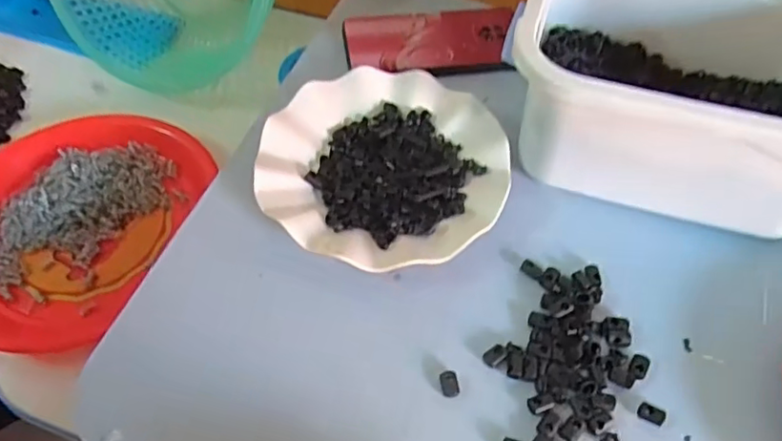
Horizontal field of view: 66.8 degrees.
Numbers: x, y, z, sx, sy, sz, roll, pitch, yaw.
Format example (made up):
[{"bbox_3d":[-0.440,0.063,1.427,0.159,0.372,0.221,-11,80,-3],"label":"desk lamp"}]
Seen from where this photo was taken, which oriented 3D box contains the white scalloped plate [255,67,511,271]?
[{"bbox_3d":[-0.007,-0.041,0.455,0.178,0.029,0.177,-1,56,1],"label":"white scalloped plate"}]

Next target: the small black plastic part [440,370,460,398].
[{"bbox_3d":[0.037,0.101,0.369,0.011,0.004,0.016,-9,56,-4],"label":"small black plastic part"}]

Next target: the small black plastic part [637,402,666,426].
[{"bbox_3d":[0.161,0.119,0.365,0.016,0.004,0.010,23,59,16],"label":"small black plastic part"}]

